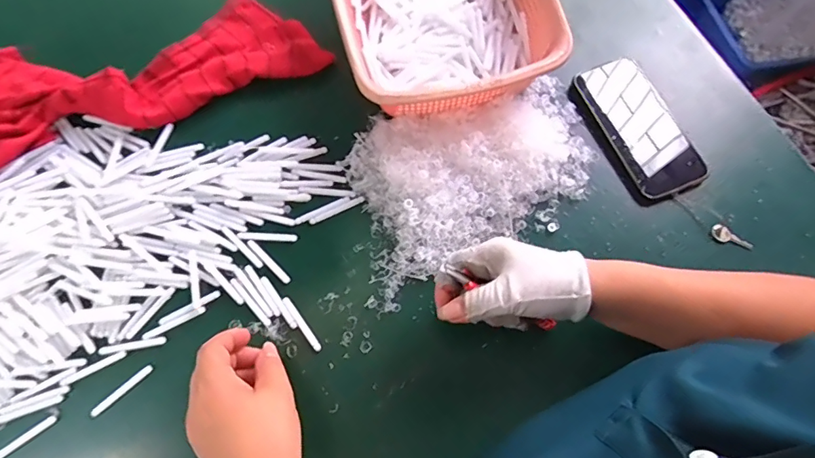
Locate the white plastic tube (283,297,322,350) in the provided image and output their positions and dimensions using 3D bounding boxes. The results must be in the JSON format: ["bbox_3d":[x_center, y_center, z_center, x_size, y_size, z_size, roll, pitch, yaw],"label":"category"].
[{"bbox_3d":[-0.099,0.089,0.439,0.008,0.004,0.060,-35,72,-13],"label":"white plastic tube"}]

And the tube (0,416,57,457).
[{"bbox_3d":[-0.337,0.185,0.410,0.061,0.004,0.008,-34,73,-12],"label":"tube"}]

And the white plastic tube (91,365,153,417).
[{"bbox_3d":[-0.257,0.145,0.421,0.059,0.004,0.008,-41,74,-14],"label":"white plastic tube"}]

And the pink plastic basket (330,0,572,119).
[{"bbox_3d":[0.030,-0.252,0.513,0.218,0.078,0.287,-15,69,-6],"label":"pink plastic basket"}]

